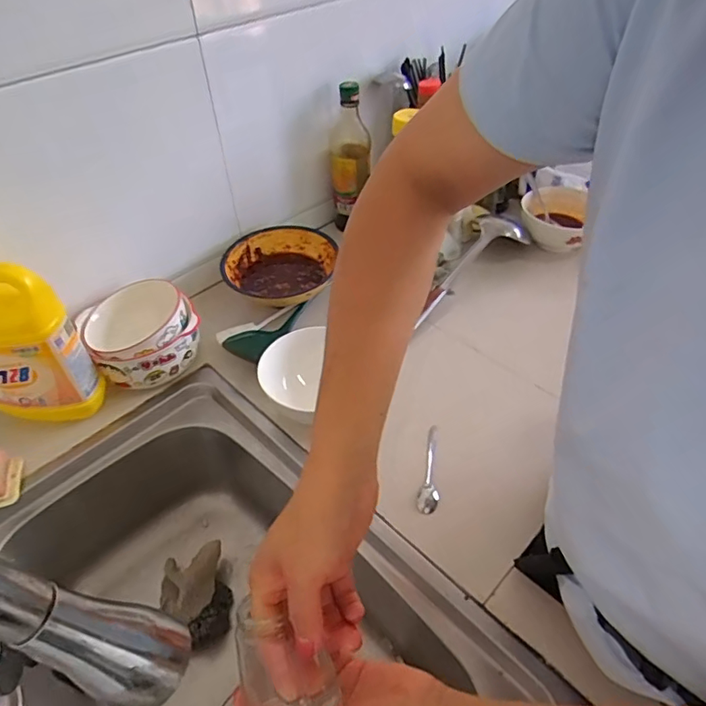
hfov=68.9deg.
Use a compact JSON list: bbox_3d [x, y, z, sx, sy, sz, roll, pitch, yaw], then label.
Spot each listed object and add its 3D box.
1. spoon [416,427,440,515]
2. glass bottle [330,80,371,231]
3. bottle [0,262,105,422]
[{"bbox_3d":[0.091,0.129,0.589,0.023,0.008,0.114,10,46,11],"label":"spoon"},{"bbox_3d":[-0.005,-0.337,0.880,0.064,0.233,0.070,-4,45,-3],"label":"glass bottle"},{"bbox_3d":[-0.381,-0.017,0.575,0.137,0.217,0.069,6,45,7],"label":"bottle"}]

